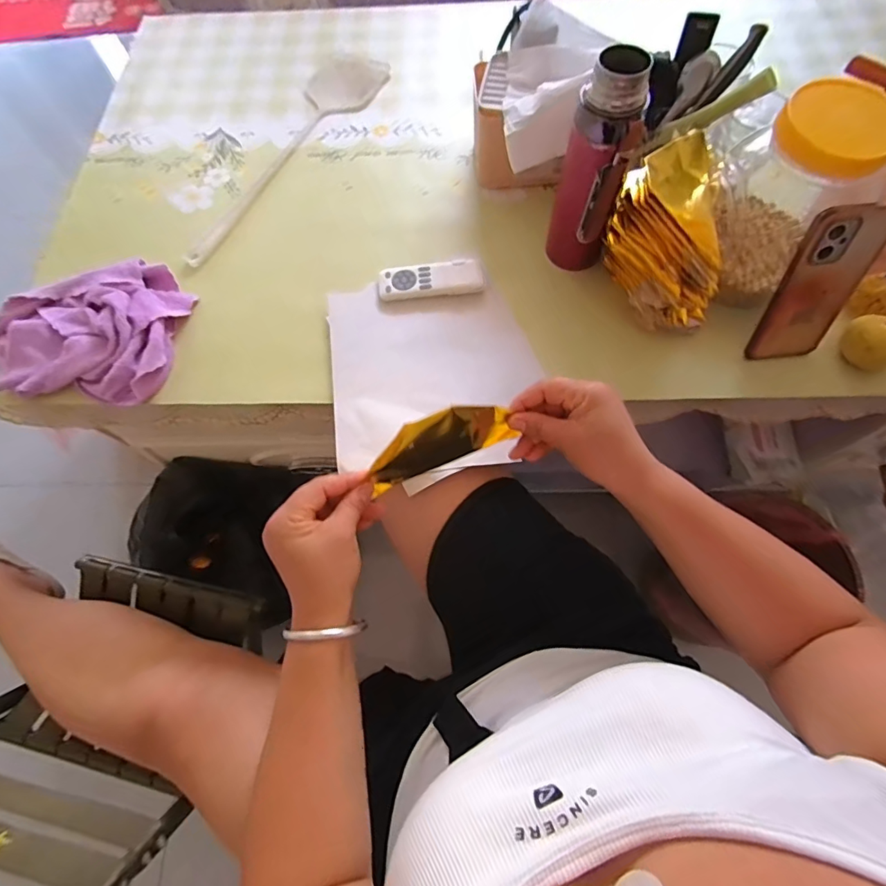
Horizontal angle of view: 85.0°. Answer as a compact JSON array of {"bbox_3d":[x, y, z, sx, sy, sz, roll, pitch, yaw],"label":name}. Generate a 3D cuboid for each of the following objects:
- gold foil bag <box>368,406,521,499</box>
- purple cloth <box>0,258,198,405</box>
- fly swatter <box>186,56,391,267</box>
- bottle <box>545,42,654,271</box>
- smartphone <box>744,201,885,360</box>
[{"bbox_3d":[-0.003,0.002,0.417,0.127,0.090,0.020,-22,68,-7],"label":"gold foil bag"},{"bbox_3d":[-0.423,-0.141,0.568,0.225,0.047,0.191,5,68,5],"label":"purple cloth"},{"bbox_3d":[-0.222,-0.423,0.698,0.103,0.006,0.449,24,70,12],"label":"fly swatter"},{"bbox_3d":[0.154,-0.274,0.505,0.061,0.210,0.057,6,68,5],"label":"bottle"},{"bbox_3d":[0.364,-0.147,0.470,0.075,0.169,0.012,-4,54,6],"label":"smartphone"}]

